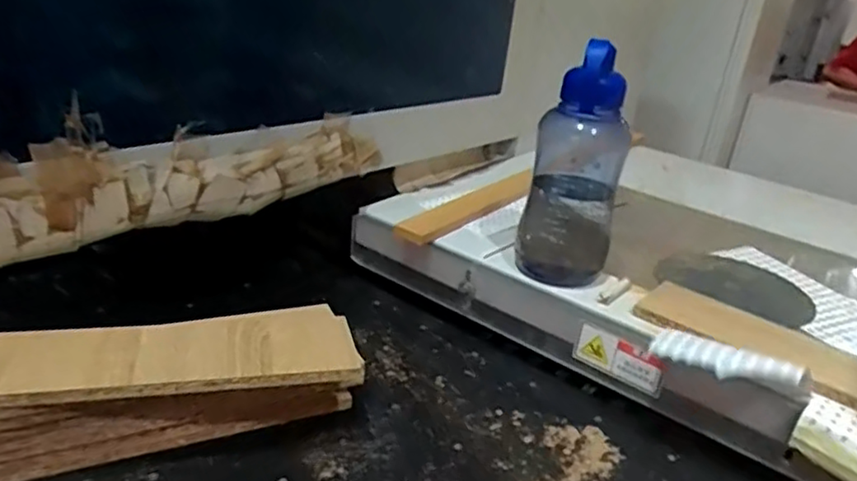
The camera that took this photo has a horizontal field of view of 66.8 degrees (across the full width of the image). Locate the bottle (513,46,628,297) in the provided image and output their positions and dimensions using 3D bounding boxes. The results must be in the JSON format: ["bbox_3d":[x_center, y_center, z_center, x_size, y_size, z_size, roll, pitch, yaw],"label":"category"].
[{"bbox_3d":[0.165,-0.075,0.733,0.104,0.268,0.085,11,24,11],"label":"bottle"}]

